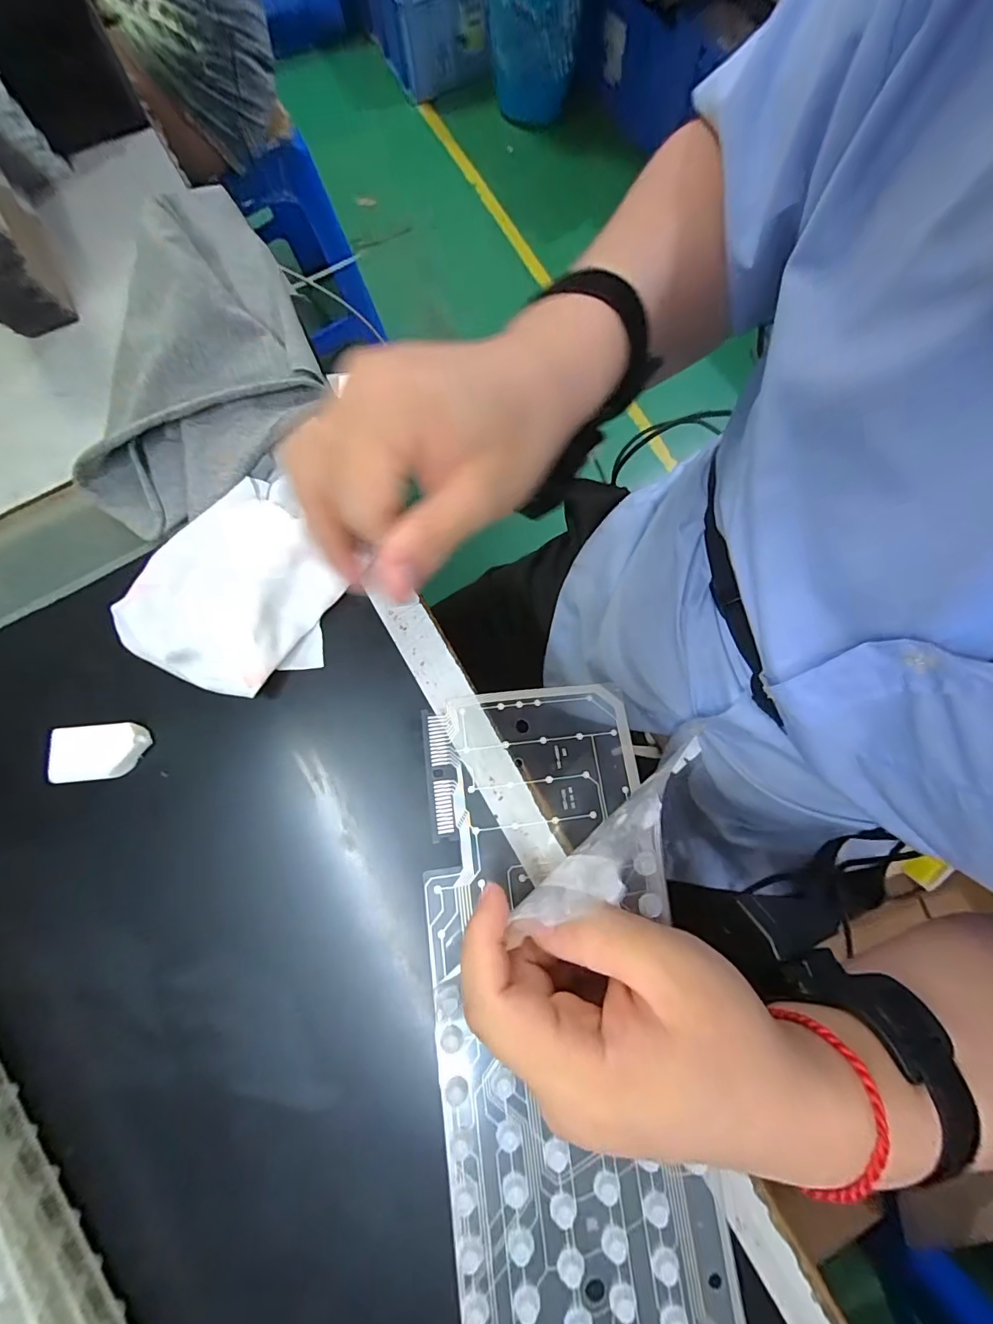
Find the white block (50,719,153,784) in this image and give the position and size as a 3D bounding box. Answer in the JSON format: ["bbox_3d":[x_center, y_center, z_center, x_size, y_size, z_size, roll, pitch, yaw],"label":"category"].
[{"bbox_3d":[-0.189,0.043,0.234,0.042,0.013,0.026,-6,79,-1],"label":"white block"}]

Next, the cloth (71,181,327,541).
[{"bbox_3d":[-0.153,-0.180,0.267,0.107,0.035,0.218,7,79,2],"label":"cloth"}]

